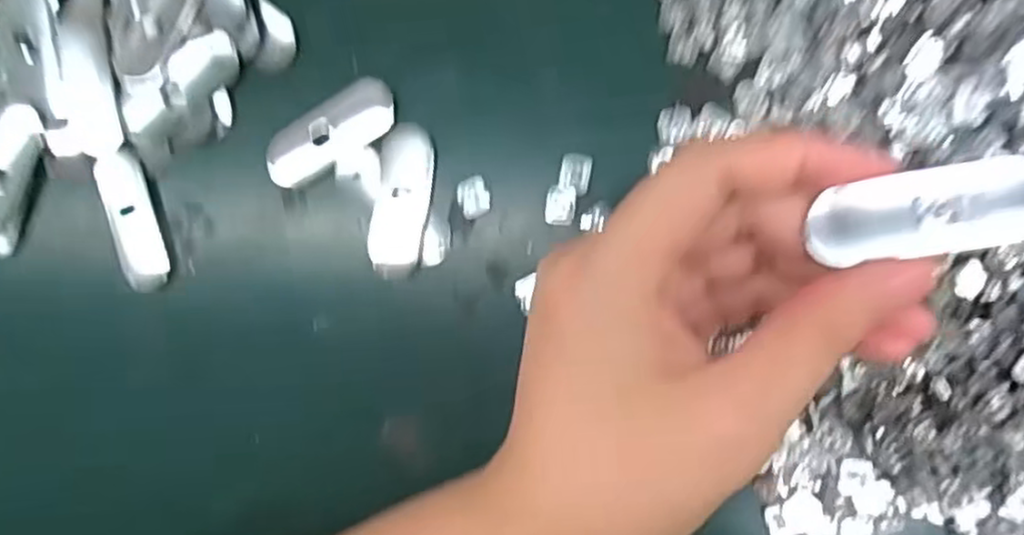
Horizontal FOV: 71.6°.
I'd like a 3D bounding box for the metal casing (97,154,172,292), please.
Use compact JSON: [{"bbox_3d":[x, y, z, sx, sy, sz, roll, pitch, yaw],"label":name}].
[{"bbox_3d":[-0.142,-0.017,0.266,0.018,0.004,0.052,-16,87,8],"label":"metal casing"}]

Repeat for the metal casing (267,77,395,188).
[{"bbox_3d":[-0.065,-0.048,0.254,0.051,0.006,0.021,-33,85,7],"label":"metal casing"}]

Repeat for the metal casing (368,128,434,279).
[{"bbox_3d":[-0.039,-0.024,0.252,0.019,0.004,0.053,9,91,9],"label":"metal casing"}]

